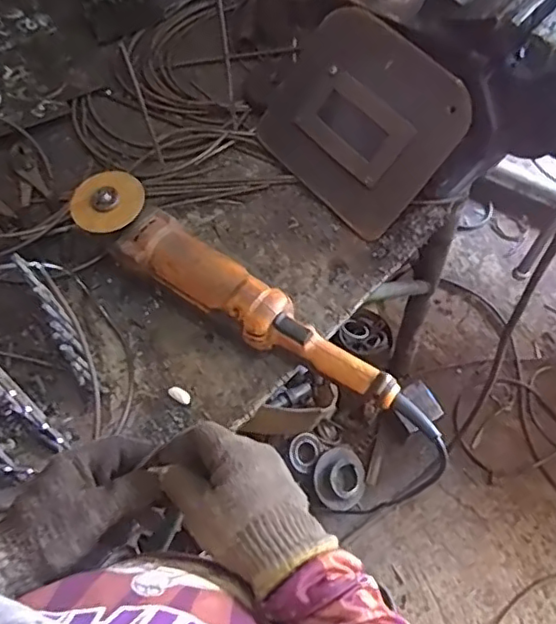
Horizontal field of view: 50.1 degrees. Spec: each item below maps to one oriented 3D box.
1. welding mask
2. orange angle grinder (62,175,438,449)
[{"bbox_3d":[0.089,-0.215,0.667,0.217,0.024,0.188,46,114,18],"label":"welding mask"},{"bbox_3d":[-0.027,-0.006,0.587,0.423,0.089,0.069,30,67,18],"label":"orange angle grinder"}]

